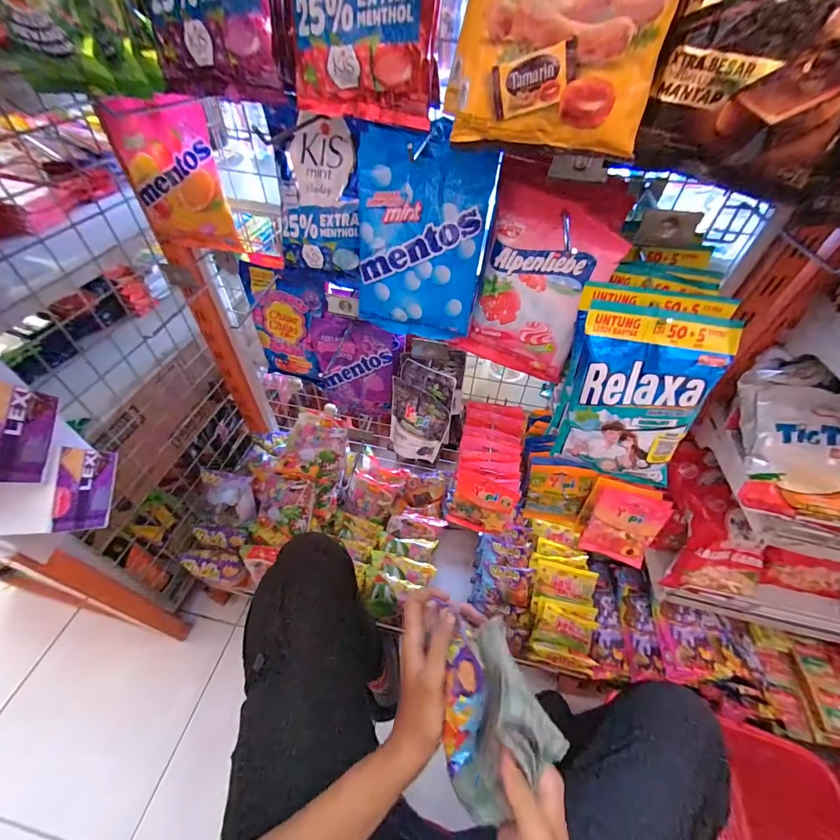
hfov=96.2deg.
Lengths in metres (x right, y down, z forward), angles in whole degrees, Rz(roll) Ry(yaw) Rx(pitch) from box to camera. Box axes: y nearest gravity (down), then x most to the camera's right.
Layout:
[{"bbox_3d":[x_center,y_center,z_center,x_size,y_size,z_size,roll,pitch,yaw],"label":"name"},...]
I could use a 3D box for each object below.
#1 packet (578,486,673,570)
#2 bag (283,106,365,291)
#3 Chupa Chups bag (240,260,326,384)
[{"bbox_3d":[0.341,0.180,0.632,0.102,0.126,0.015,18,18,17],"label":"packet"},{"bbox_3d":[-0.117,-0.258,0.453,0.101,0.170,0.016,15,29,7],"label":"bag"},{"bbox_3d":[-0.220,-0.155,0.637,0.138,0.204,0.038,18,51,12],"label":"Chupa Chups bag"}]

